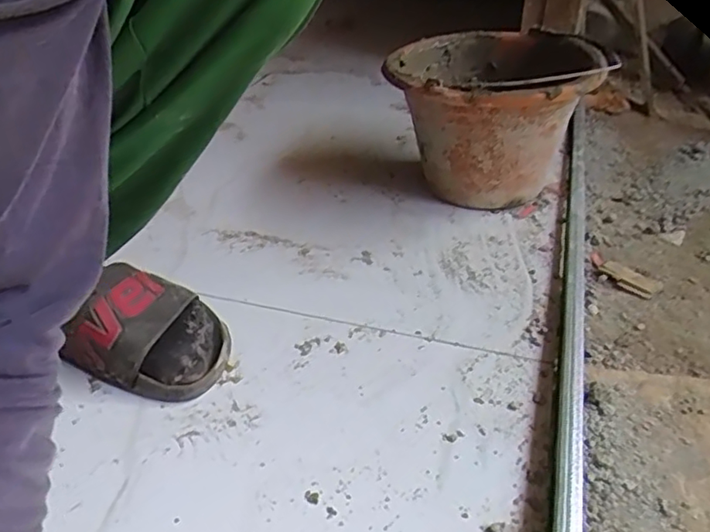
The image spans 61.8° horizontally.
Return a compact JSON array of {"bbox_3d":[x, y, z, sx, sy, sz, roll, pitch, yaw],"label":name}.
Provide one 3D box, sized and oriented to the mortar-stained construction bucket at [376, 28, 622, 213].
[{"bbox_3d":[0.165,-0.179,0.748,0.229,0.188,0.251,0,34,0],"label":"mortar-stained construction bucket"}]

